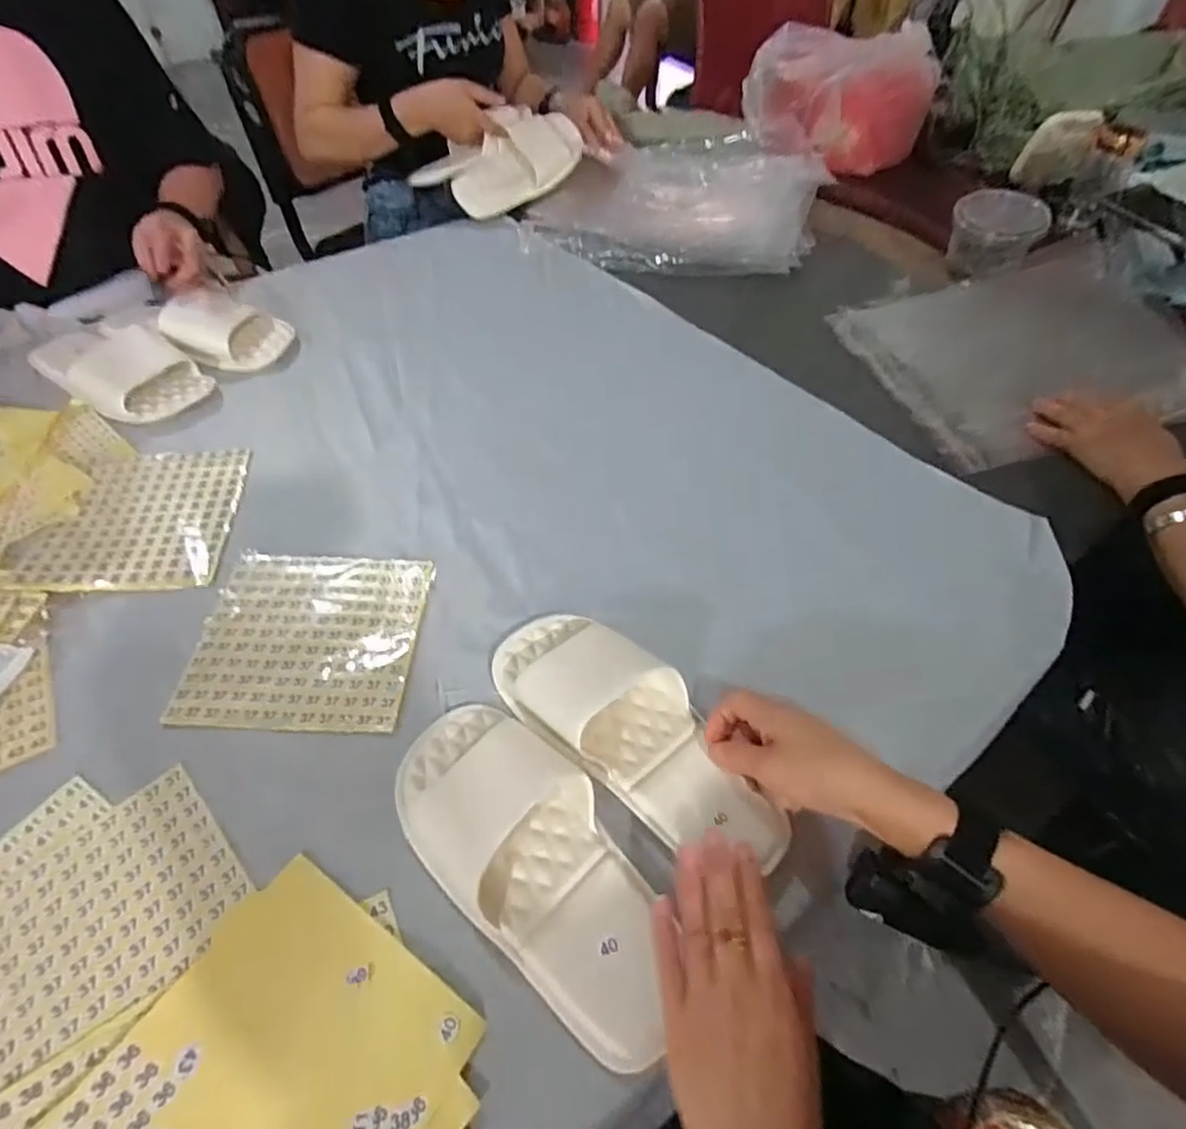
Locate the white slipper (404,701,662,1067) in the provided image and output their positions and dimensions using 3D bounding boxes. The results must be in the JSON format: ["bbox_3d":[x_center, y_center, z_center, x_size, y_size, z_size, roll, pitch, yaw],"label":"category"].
[{"bbox_3d":[-0.038,0.180,0.389,0.102,0.042,0.232,-33,62,-22],"label":"white slipper"}]

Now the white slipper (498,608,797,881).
[{"bbox_3d":[0.028,0.108,0.437,0.237,0.050,0.096,38,61,23],"label":"white slipper"}]

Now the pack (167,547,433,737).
[{"bbox_3d":[-0.225,0.055,0.503,0.167,0.004,0.155,1,52,2],"label":"pack"}]

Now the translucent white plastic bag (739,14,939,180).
[{"bbox_3d":[0.438,-0.836,1.130,0.327,0.154,0.256,9,52,6],"label":"translucent white plastic bag"}]

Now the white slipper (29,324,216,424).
[{"bbox_3d":[-0.528,-0.220,0.696,0.205,0.046,0.099,27,57,21],"label":"white slipper"}]

